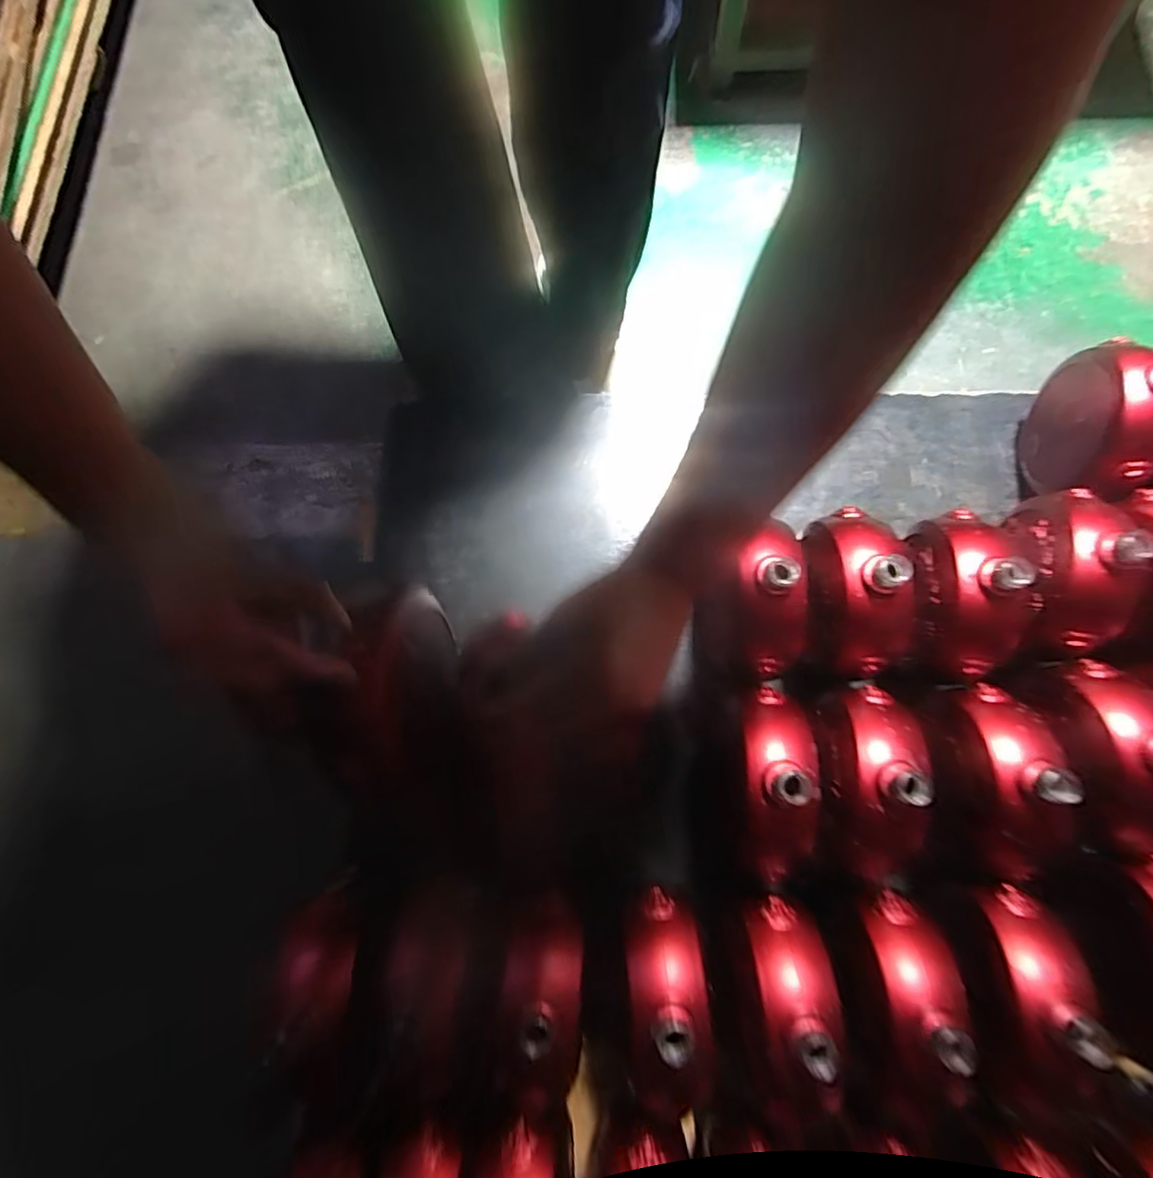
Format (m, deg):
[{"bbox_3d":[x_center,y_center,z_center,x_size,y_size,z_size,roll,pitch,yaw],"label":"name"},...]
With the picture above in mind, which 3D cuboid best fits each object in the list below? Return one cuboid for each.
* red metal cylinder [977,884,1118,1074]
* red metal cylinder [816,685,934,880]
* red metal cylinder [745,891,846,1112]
[{"bbox_3d":[0.310,0.253,0.404,0.044,0.040,0.105,4,43,2],"label":"red metal cylinder"},{"bbox_3d":[0.217,0.139,0.442,0.063,0.076,0.136,3,79,2],"label":"red metal cylinder"},{"bbox_3d":[0.145,0.268,0.404,0.047,0.036,0.113,-2,45,1],"label":"red metal cylinder"}]

